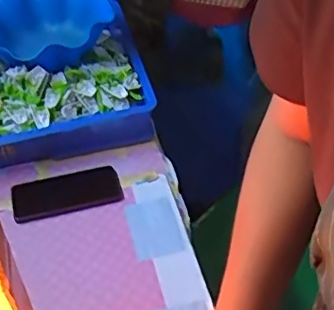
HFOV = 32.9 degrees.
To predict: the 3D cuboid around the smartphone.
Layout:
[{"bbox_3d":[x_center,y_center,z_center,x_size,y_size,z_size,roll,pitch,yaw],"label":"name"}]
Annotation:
[{"bbox_3d":[-0.155,0.058,0.871,0.163,0.006,0.082,-12,49,-15],"label":"smartphone"}]

